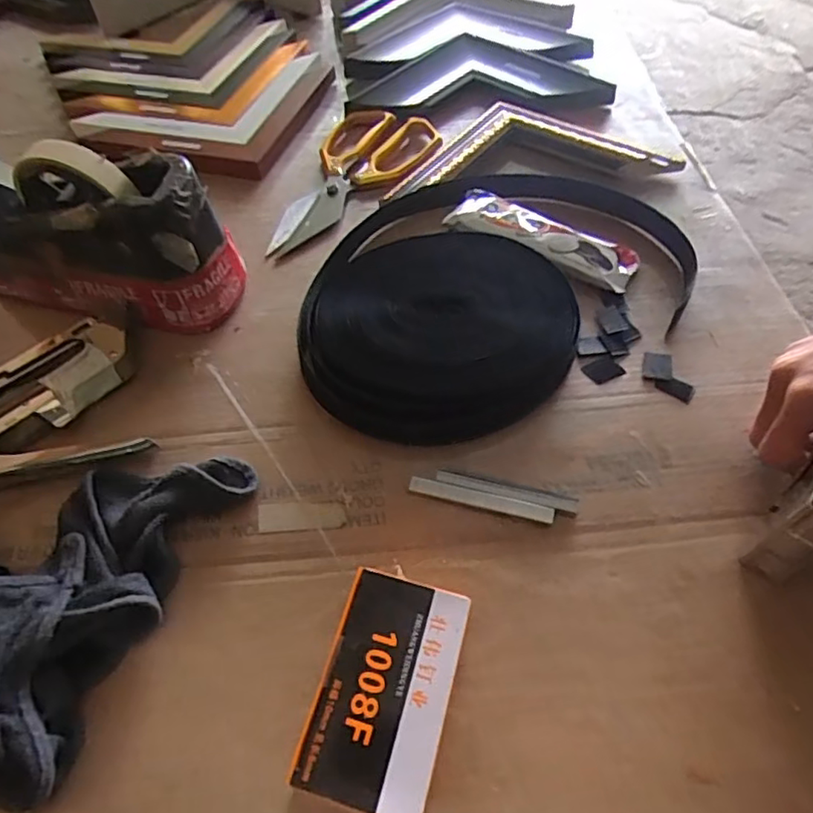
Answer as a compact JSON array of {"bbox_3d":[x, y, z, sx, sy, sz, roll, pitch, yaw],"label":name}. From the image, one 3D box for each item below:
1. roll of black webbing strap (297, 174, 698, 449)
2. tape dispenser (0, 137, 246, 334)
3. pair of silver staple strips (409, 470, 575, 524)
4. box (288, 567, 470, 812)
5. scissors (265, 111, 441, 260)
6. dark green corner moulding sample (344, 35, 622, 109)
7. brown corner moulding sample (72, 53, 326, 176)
[{"bbox_3d":[0.065,-0.101,0.467,0.324,0.026,0.229,-27,58,-17],"label":"roll of black webbing strap"},{"bbox_3d":[-0.232,-0.134,0.442,0.202,0.120,0.078,11,55,10],"label":"tape dispenser"},{"bbox_3d":[0.054,0.055,0.366,0.101,0.008,0.021,10,55,9],"label":"pair of silver staple strips"},{"bbox_3d":[-0.009,0.139,0.296,0.062,0.033,0.104,12,55,10],"label":"box"},{"bbox_3d":[-0.062,-0.219,0.562,0.104,0.015,0.233,29,60,21],"label":"scissors"},{"bbox_3d":[0.074,-0.369,0.651,0.275,0.017,0.137,-2,54,1],"label":"dark green corner moulding sample"},{"bbox_3d":[-0.216,-0.328,0.641,0.223,0.030,0.221,15,56,12],"label":"brown corner moulding sample"}]

